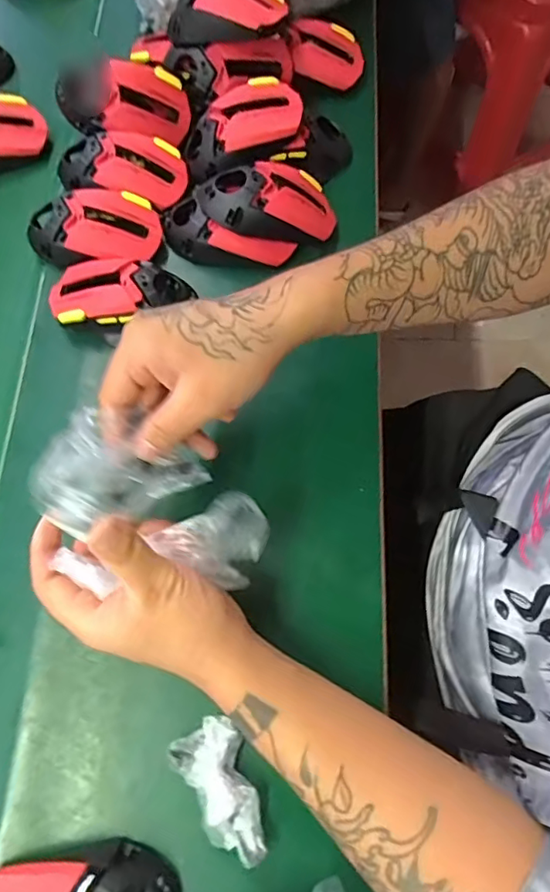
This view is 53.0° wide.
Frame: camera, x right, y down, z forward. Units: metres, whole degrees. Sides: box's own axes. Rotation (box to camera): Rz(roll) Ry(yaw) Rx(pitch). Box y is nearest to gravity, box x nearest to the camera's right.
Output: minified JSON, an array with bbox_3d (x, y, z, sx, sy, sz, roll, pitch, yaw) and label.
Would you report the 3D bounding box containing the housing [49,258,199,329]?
[{"bbox_3d":[-0.130,-0.130,0.470,0.116,0.040,0.064,-13,70,-2],"label":"housing"}]

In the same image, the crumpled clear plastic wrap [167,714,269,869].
[{"bbox_3d":[-0.031,0.223,0.361,0.045,0.022,0.083,-32,72,-8],"label":"crumpled clear plastic wrap"}]

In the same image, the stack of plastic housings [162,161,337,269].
[{"bbox_3d":[-0.024,-0.203,0.478,0.151,0.053,0.078,-9,70,0],"label":"stack of plastic housings"}]

